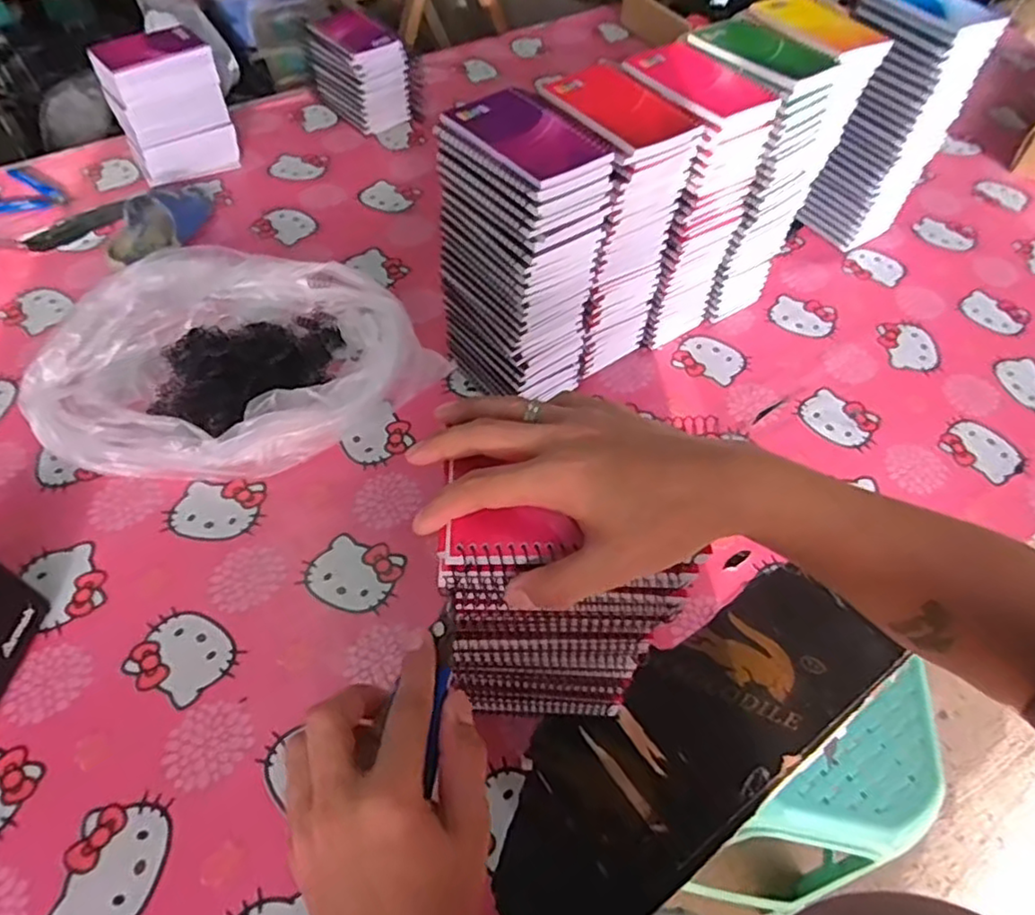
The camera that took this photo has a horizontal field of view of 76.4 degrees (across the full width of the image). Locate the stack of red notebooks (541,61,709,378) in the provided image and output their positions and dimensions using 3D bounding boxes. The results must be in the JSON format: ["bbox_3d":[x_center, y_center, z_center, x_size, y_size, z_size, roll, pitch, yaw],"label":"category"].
[{"bbox_3d":[0.085,-0.225,0.694,0.104,0.289,0.130,-30,59,-21],"label":"stack of red notebooks"}]

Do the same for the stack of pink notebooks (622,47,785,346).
[{"bbox_3d":[0.168,-0.267,0.727,0.114,0.289,0.128,-30,59,-21],"label":"stack of pink notebooks"}]

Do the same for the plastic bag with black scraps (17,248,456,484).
[{"bbox_3d":[-0.302,-0.105,0.706,0.377,0.103,0.242,-26,58,-19],"label":"plastic bag with black scraps"}]

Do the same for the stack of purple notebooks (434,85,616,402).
[{"bbox_3d":[0.003,-0.182,0.658,0.102,0.285,0.131,-35,63,-24],"label":"stack of purple notebooks"}]

